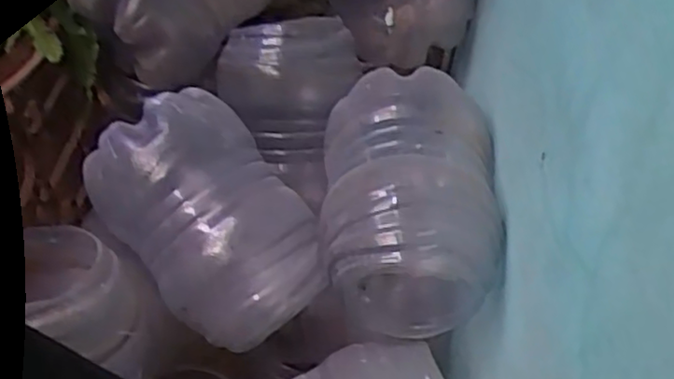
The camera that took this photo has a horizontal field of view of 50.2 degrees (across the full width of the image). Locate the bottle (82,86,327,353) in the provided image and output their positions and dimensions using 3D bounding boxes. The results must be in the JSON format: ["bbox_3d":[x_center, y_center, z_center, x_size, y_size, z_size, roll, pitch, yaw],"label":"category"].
[{"bbox_3d":[-0.189,0.042,1.057,0.215,0.215,0.349,-30,56,-31],"label":"bottle"}]

